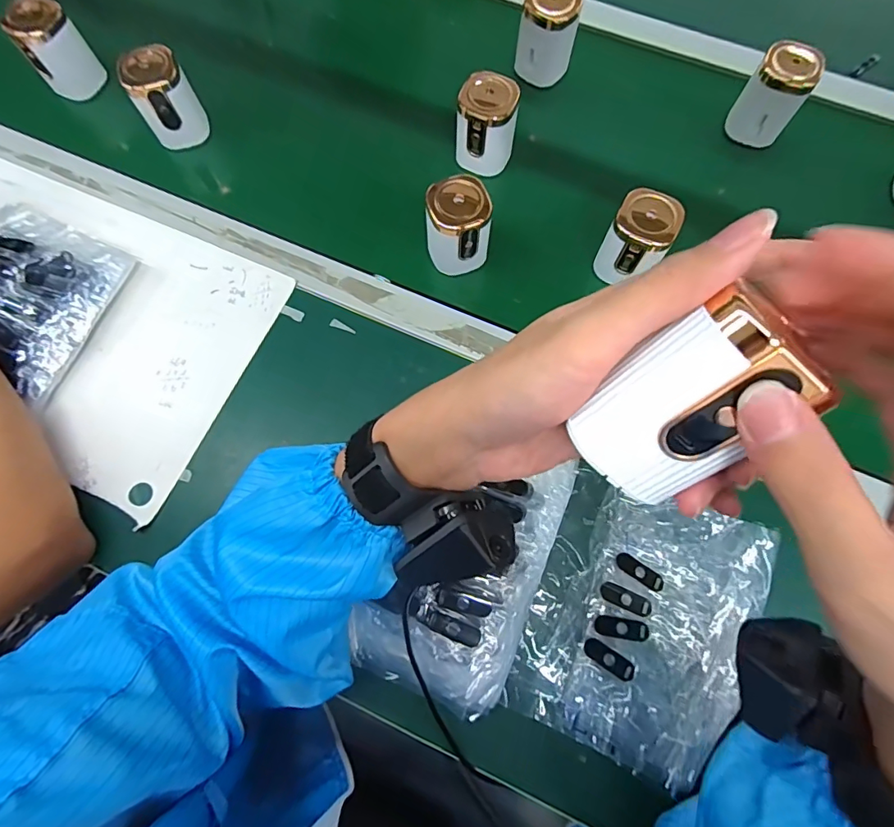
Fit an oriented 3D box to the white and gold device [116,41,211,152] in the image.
[{"bbox_3d":[-0.286,-0.319,0.493,0.055,0.078,0.044,-33,75,-9],"label":"white and gold device"}]

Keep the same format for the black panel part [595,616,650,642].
[{"bbox_3d":[0.133,0.164,0.369,0.043,0.009,0.015,14,73,-12],"label":"black panel part"}]

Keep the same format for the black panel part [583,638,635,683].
[{"bbox_3d":[0.123,0.186,0.368,0.039,0.007,0.015,33,76,10],"label":"black panel part"}]

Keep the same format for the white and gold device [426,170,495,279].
[{"bbox_3d":[0.011,-0.171,0.448,0.056,0.070,0.057,-5,73,-1],"label":"white and gold device"}]

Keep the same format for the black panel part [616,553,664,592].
[{"bbox_3d":[0.154,0.126,0.386,0.040,0.005,0.014,33,76,10],"label":"black panel part"}]

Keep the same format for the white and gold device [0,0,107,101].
[{"bbox_3d":[-0.420,-0.392,0.519,0.061,0.079,0.061,-38,76,-10],"label":"white and gold device"}]

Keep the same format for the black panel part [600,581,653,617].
[{"bbox_3d":[0.140,0.146,0.380,0.040,0.005,0.014,23,75,8],"label":"black panel part"}]

